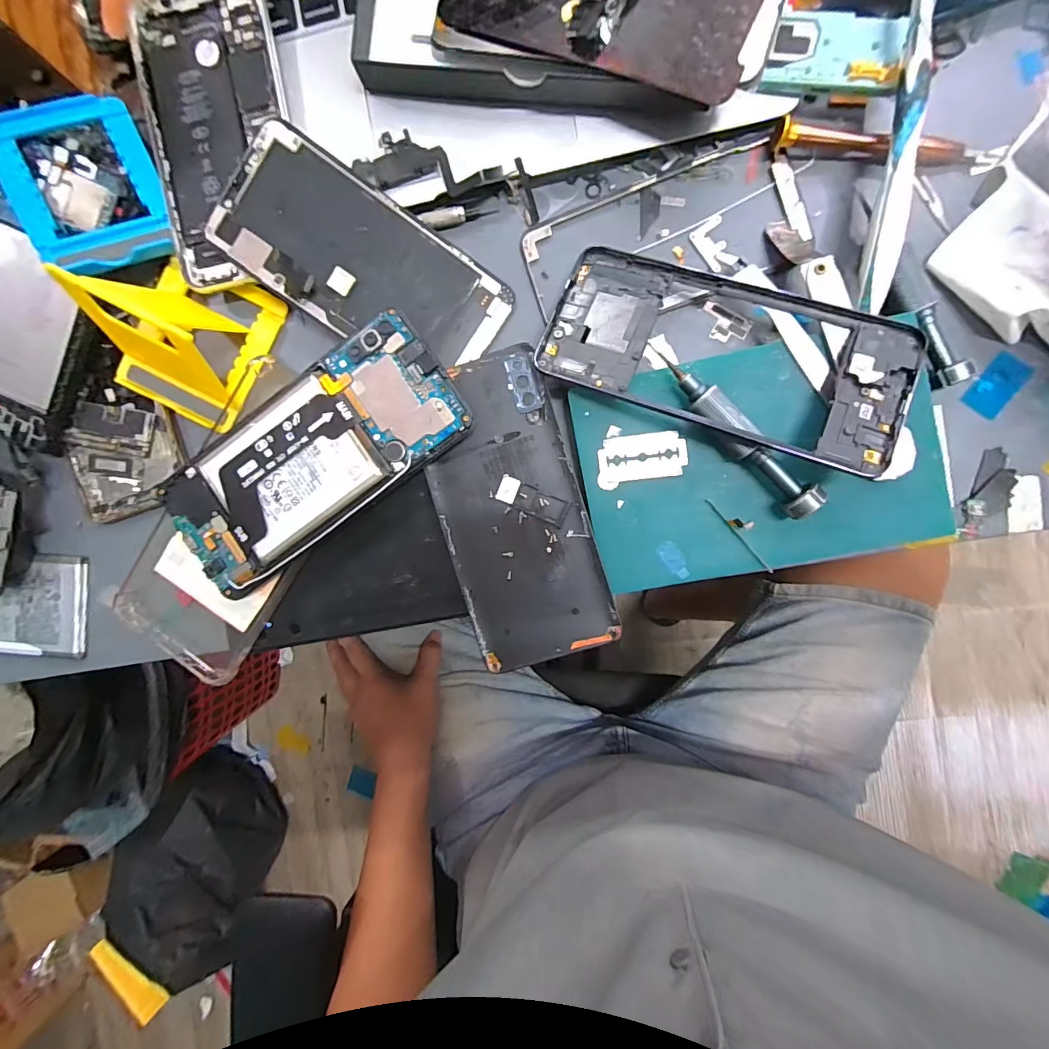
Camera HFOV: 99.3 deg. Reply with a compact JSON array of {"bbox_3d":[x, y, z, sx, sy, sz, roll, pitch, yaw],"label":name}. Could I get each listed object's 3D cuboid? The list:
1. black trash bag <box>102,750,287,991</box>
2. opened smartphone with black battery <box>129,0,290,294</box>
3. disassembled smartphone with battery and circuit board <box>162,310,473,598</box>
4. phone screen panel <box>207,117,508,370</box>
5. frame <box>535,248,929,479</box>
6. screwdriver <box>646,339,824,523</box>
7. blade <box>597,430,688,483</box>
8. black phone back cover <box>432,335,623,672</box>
[{"bbox_3d":[-0.663,0.674,0.938,0.207,0.252,0.360,6,92,5],"label":"black trash bag"},{"bbox_3d":[-0.161,-0.205,0.232,0.075,0.008,0.145,-9,90,8],"label":"opened smartphone with black battery"},{"bbox_3d":[-0.106,-0.033,0.224,0.156,0.006,0.072,-35,90,5],"label":"disassembled smartphone with battery and circuit board"},{"bbox_3d":[-0.085,-0.137,0.234,0.149,0.008,0.069,33,94,-6],"label":"phone screen panel"},{"bbox_3d":[0.092,-0.082,0.212,0.163,0.006,0.074,22,82,12],"label":"frame"},{"bbox_3d":[0.097,-0.045,0.210,0.016,0.015,0.102,-42,86,6],"label":"screwdriver"},{"bbox_3d":[0.059,-0.034,0.222,0.042,0.004,0.022,-6,90,8],"label":"blade"},{"bbox_3d":[-0.006,-0.007,0.229,0.072,0.005,0.156,-16,89,8],"label":"black phone back cover"}]

